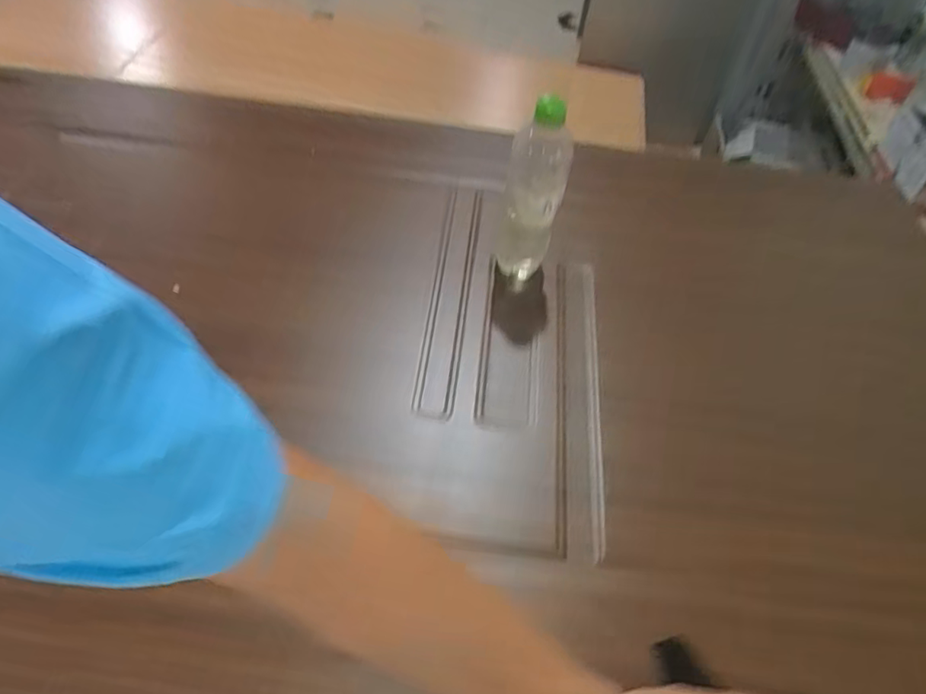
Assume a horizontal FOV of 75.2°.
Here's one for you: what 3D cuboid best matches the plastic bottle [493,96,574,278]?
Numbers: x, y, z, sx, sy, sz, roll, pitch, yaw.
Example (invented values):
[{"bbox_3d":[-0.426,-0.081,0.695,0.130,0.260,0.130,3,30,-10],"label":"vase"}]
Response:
[{"bbox_3d":[0.078,-0.162,0.669,0.066,0.226,0.070,12,51,4],"label":"plastic bottle"}]

